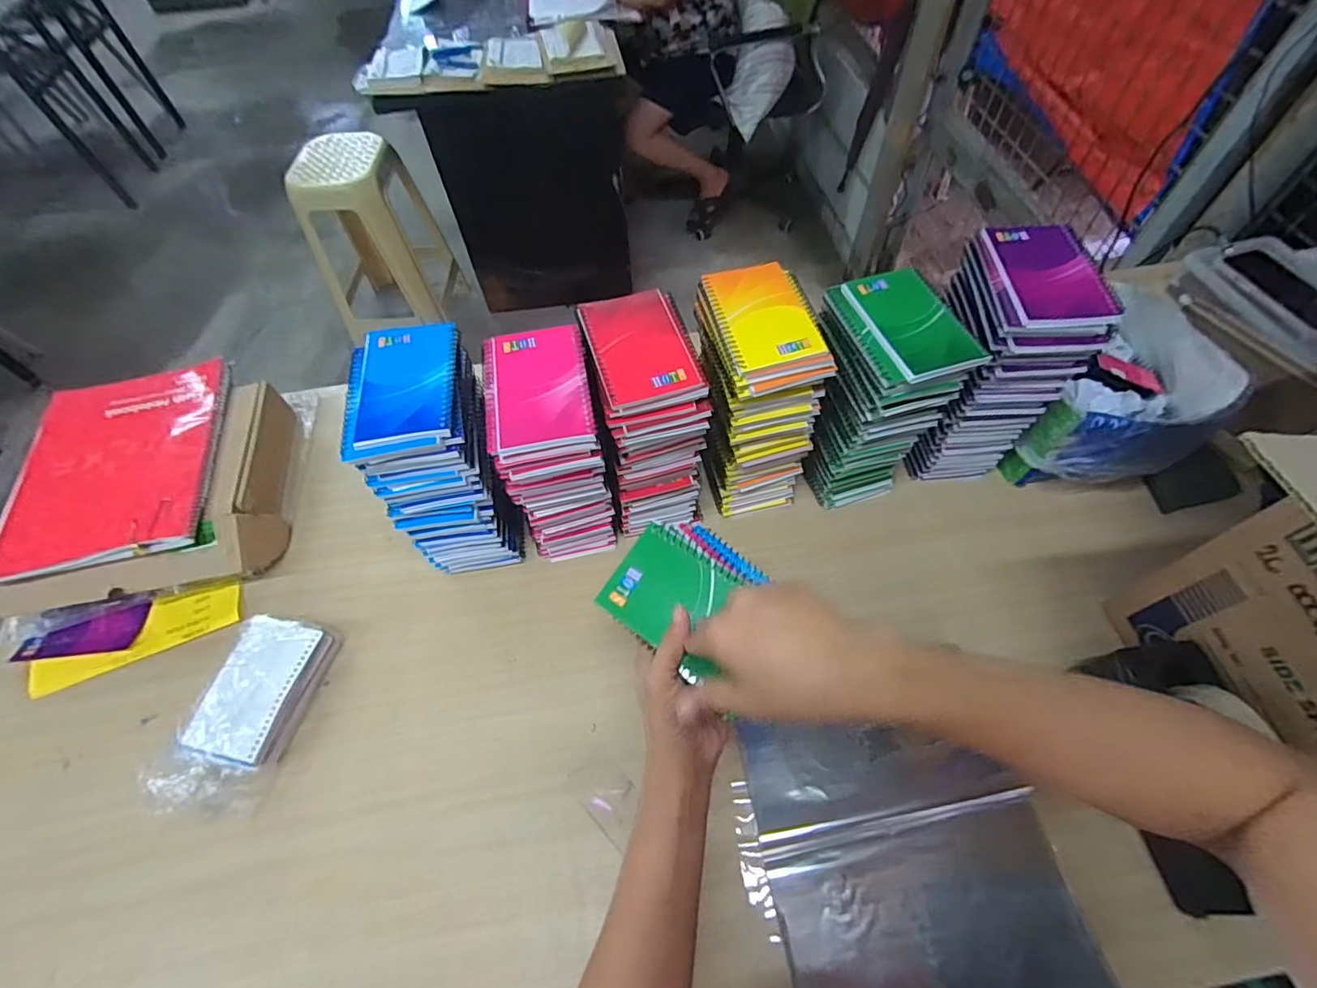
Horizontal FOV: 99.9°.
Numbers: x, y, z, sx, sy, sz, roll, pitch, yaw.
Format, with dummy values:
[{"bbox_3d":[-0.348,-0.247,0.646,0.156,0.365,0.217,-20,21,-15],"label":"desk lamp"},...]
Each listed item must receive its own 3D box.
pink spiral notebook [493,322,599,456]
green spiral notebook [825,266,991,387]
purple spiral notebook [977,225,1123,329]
[{"bbox_3d":[-0.102,-0.095,0.481,0.080,0.010,0.129,-11,58,-3],"label":"pink spiral notebook"},{"bbox_3d":[0.227,-0.159,0.516,0.096,0.018,0.129,-14,59,-6],"label":"green spiral notebook"},{"bbox_3d":[0.357,-0.205,0.510,0.086,0.015,0.138,2,59,4],"label":"purple spiral notebook"}]

